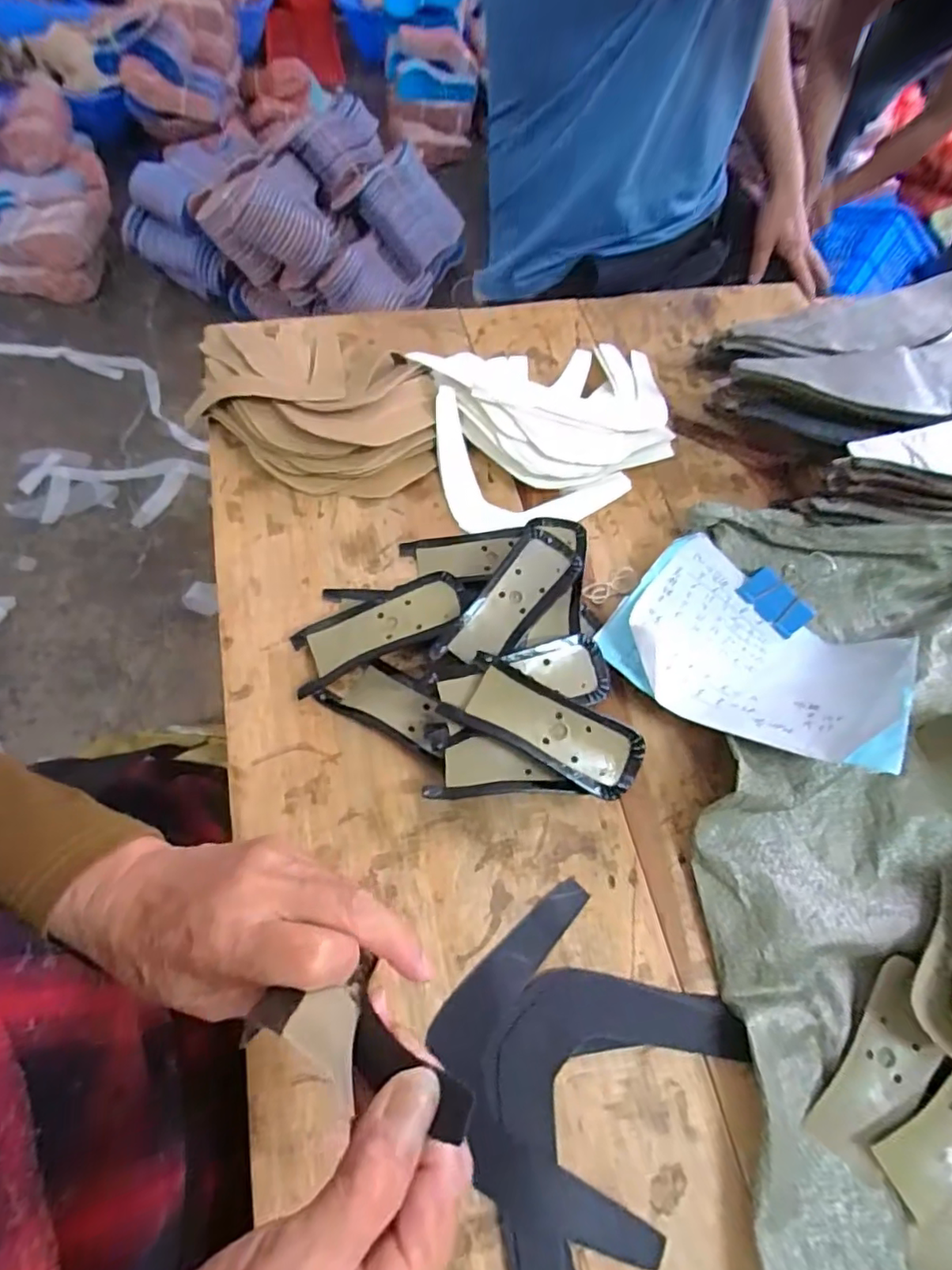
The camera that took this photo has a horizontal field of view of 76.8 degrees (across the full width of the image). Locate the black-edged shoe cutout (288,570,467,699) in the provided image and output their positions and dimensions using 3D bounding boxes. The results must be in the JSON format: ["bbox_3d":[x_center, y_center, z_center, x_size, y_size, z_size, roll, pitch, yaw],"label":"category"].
[{"bbox_3d":[-0.065,-0.003,0.404,0.116,0.024,0.042,-21,68,-12],"label":"black-edged shoe cutout"}]

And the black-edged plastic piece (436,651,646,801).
[{"bbox_3d":[0.043,0.055,0.361,0.116,0.005,0.044,28,83,0],"label":"black-edged plastic piece"}]

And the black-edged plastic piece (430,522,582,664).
[{"bbox_3d":[0.023,-0.023,0.400,0.045,0.010,0.116,37,69,13],"label":"black-edged plastic piece"}]

